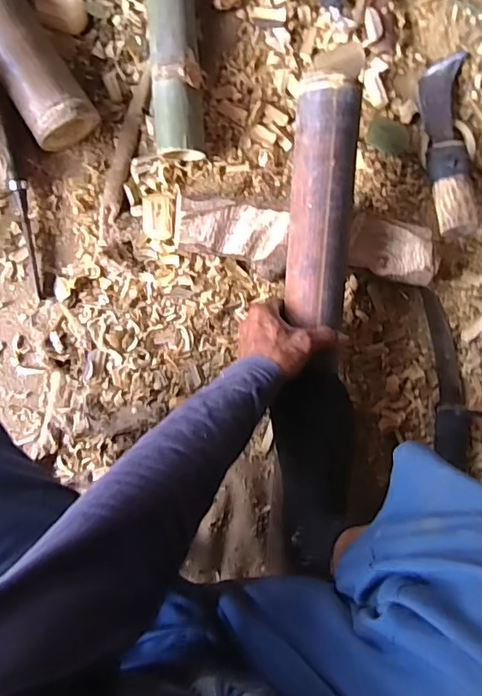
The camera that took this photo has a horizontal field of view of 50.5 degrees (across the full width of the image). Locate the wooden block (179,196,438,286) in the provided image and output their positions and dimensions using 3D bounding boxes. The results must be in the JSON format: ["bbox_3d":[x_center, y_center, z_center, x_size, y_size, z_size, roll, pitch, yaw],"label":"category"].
[{"bbox_3d":[0.083,-0.133,0.648,0.331,0.059,0.092,4,97,-6],"label":"wooden block"}]

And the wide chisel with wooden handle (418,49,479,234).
[{"bbox_3d":[0.264,-0.260,0.652,0.058,0.045,0.242,-1,78,-5],"label":"wide chisel with wooden handle"}]

